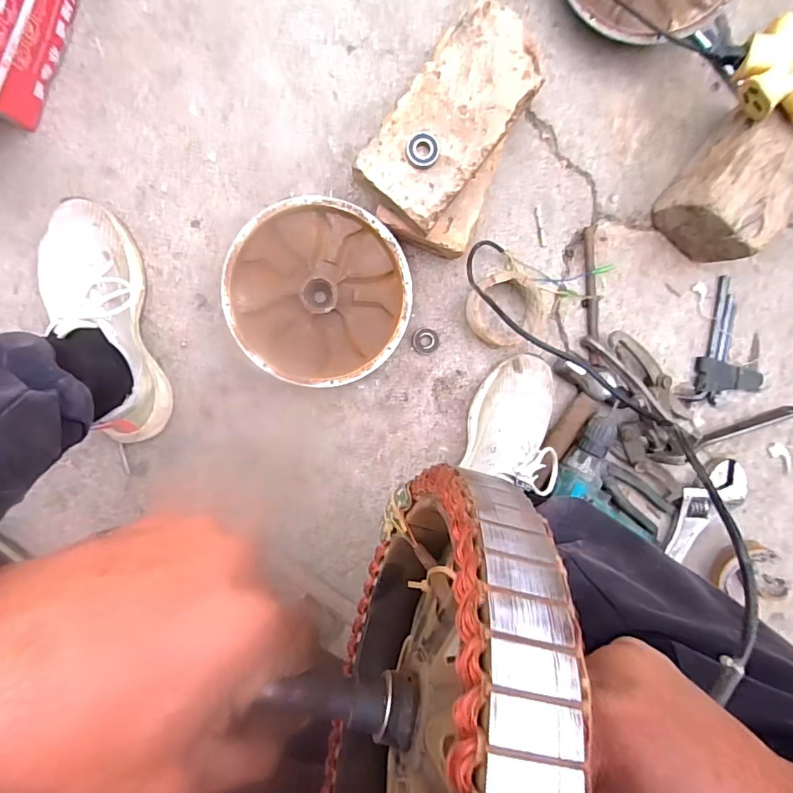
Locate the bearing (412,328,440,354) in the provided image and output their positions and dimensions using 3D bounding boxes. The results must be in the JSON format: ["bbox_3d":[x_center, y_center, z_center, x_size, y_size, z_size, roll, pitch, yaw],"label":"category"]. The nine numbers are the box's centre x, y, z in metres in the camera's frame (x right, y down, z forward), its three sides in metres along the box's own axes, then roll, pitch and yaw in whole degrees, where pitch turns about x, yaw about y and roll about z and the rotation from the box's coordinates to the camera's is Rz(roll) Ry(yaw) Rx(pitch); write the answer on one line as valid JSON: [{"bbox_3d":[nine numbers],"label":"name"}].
[{"bbox_3d":[0.038,-0.071,0.642,0.035,0.012,0.033,-1,96,-6],"label":"bearing"}]

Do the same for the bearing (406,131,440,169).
[{"bbox_3d":[0.028,-0.259,0.519,0.034,0.010,0.038,3,100,-9],"label":"bearing"}]

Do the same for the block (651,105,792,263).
[{"bbox_3d":[0.418,-0.260,0.611,0.111,0.111,0.160,37,91,-8],"label":"block"}]

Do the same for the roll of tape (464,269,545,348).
[{"bbox_3d":[0.137,-0.112,0.629,0.087,0.047,0.088,-1,96,-6],"label":"roll of tape"}]

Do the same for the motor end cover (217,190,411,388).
[{"bbox_3d":[-0.092,-0.122,0.600,0.211,0.048,0.206,37,91,-8],"label":"motor end cover"}]

